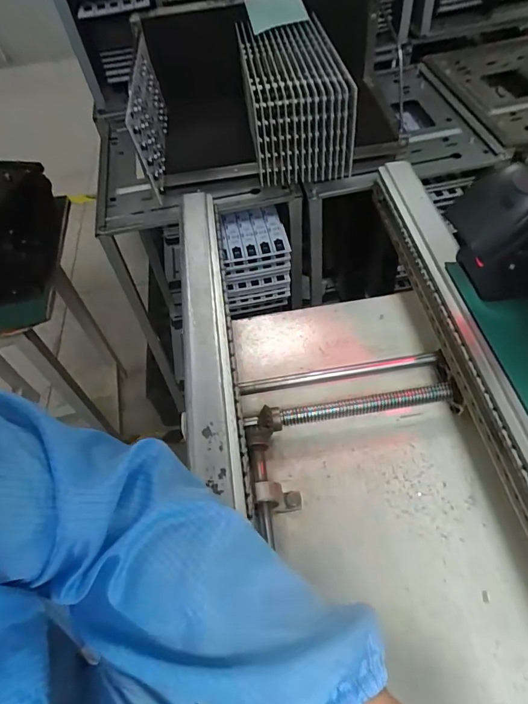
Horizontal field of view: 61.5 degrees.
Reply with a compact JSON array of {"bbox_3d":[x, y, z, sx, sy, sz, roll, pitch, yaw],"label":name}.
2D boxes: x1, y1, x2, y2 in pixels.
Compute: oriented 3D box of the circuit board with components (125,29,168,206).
[{"bbox_3d":[-0.171,-0.360,0.674,0.014,0.124,0.292,-12,55,7],"label":"circuit board with components"}]

